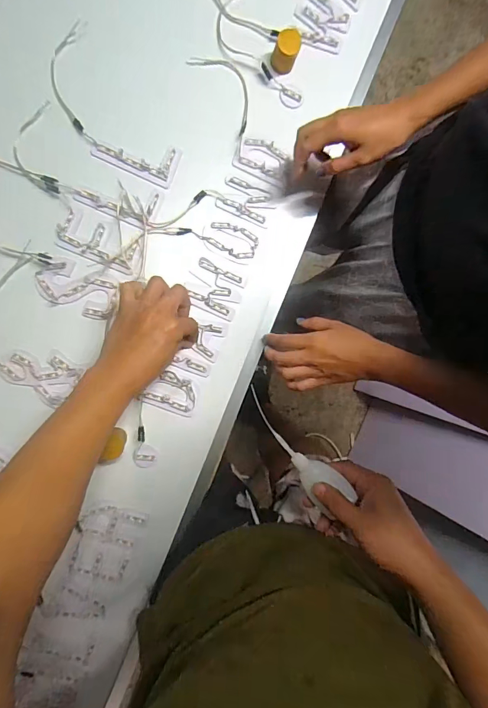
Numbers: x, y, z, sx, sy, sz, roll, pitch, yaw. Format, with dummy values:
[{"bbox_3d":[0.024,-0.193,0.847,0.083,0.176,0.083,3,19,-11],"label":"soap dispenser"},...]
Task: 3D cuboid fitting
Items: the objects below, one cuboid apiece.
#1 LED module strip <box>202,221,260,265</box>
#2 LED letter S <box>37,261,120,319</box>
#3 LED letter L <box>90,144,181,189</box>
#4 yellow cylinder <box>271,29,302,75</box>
[{"bbox_3d":[-0.018,-0.159,0.563,0.081,0.004,0.049,18,89,-10],"label":"LED module strip"},{"bbox_3d":[-0.225,-0.087,0.535,0.103,0.006,0.058,23,88,-10],"label":"LED letter S"},{"bbox_3d":[-0.146,-0.274,0.542,0.109,0.004,0.056,20,89,-10],"label":"LED letter L"},{"bbox_3d":[0.059,-0.420,0.548,0.033,0.042,0.032,0,92,-9],"label":"yellow cylinder"}]

